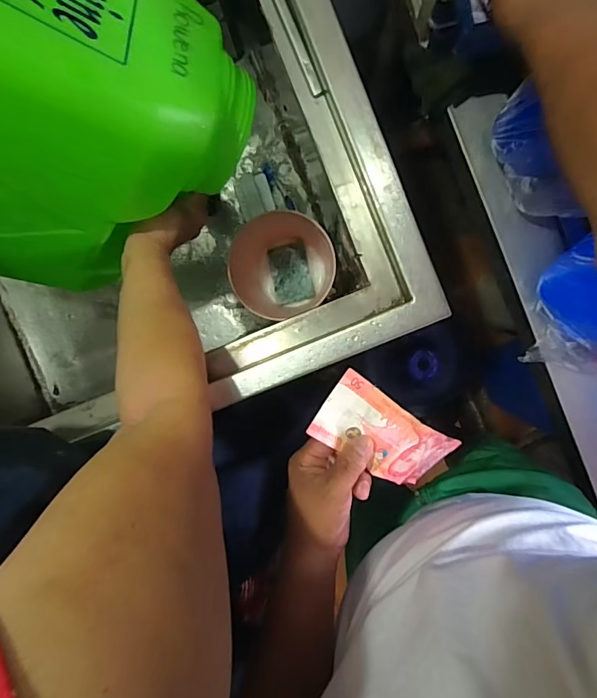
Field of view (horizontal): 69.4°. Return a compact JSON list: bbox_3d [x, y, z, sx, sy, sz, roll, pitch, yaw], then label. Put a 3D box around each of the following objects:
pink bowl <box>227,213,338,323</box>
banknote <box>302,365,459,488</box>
[{"bbox_3d":[-0.025,-0.129,0.700,0.168,0.066,0.152,-19,94,6],"label":"pink bowl"},{"bbox_3d":[0.081,0.081,0.390,0.145,0.025,0.064,34,98,-22],"label":"banknote"}]

